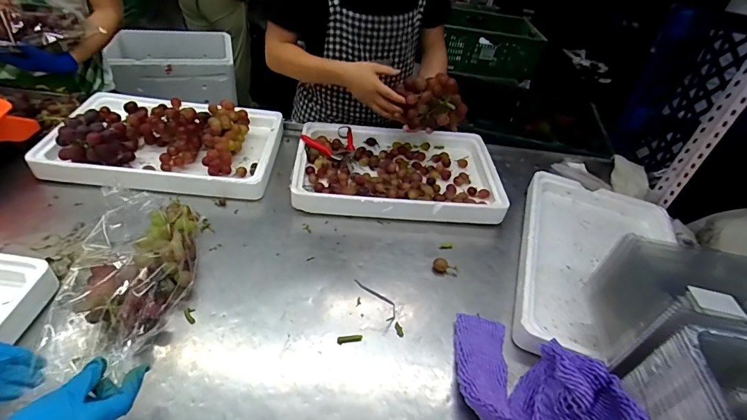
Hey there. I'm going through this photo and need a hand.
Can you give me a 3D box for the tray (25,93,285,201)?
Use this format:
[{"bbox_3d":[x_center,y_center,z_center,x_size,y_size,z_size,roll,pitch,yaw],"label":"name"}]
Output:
[{"bbox_3d":[-0.471,-0.177,0.921,0.477,0.099,0.339,4,41,-6],"label":"tray"}]

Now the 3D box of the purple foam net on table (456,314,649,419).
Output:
[{"bbox_3d":[0.221,0.231,0.545,0.185,0.130,0.244,9,41,-1],"label":"purple foam net on table"}]

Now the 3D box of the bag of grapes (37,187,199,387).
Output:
[{"bbox_3d":[-0.387,0.094,0.628,0.185,0.102,0.295,-6,43,-17],"label":"bag of grapes"}]

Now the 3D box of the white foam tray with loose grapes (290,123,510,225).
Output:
[{"bbox_3d":[0.062,-0.112,1.019,0.502,0.054,0.355,4,41,-6],"label":"white foam tray with loose grapes"}]

